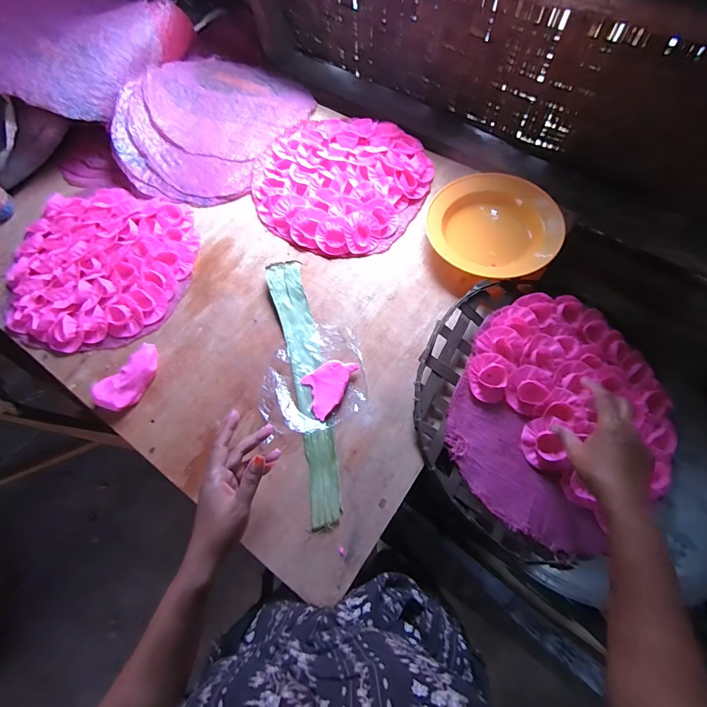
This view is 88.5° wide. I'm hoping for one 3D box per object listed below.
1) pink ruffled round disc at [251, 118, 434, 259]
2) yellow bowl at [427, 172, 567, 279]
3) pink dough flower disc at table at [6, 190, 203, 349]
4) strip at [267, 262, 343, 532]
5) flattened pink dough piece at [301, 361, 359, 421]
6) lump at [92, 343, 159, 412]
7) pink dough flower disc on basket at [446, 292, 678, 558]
[{"bbox_3d":[-0.027,-0.330,0.687,0.316,0.032,0.305,-1,67,3],"label":"pink ruffled round disc"},{"bbox_3d":[0.229,-0.204,0.614,0.215,0.066,0.186,25,70,13],"label":"yellow bowl"},{"bbox_3d":[-0.435,-0.157,0.629,0.299,0.022,0.311,0,69,-1],"label":"pink dough flower disc at table"},{"bbox_3d":[-0.070,0.036,0.548,0.056,0.015,0.408,-13,67,-3],"label":"strip"},{"bbox_3d":[-0.037,0.044,0.541,0.064,0.018,0.091,40,75,17],"label":"flattened pink dough piece"},{"bbox_3d":[-0.334,0.039,0.547,0.054,0.035,0.109,39,74,17],"label":"lump"},{"bbox_3d":[0.303,0.089,0.524,0.308,0.064,0.336,0,69,-1],"label":"pink dough flower disc on basket"}]

